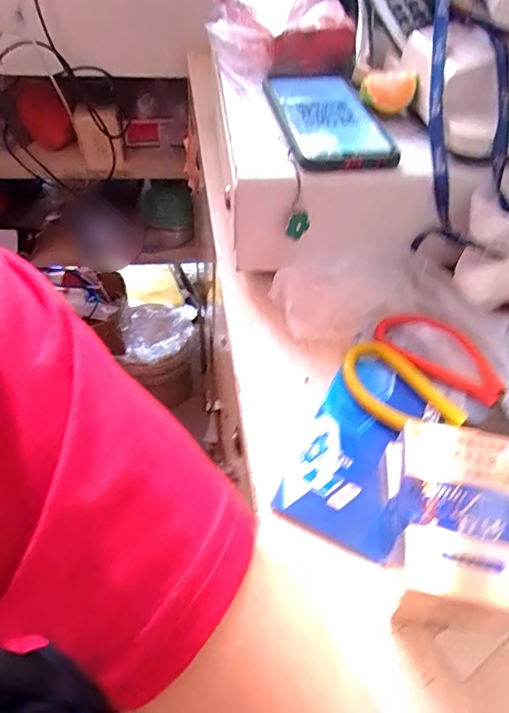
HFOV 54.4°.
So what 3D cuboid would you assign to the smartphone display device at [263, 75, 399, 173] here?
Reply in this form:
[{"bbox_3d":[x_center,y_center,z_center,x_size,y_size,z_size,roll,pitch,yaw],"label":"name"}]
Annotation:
[{"bbox_3d":[0.056,-0.186,0.386,0.073,0.012,0.143,-5,50,-7],"label":"smartphone display device"}]

